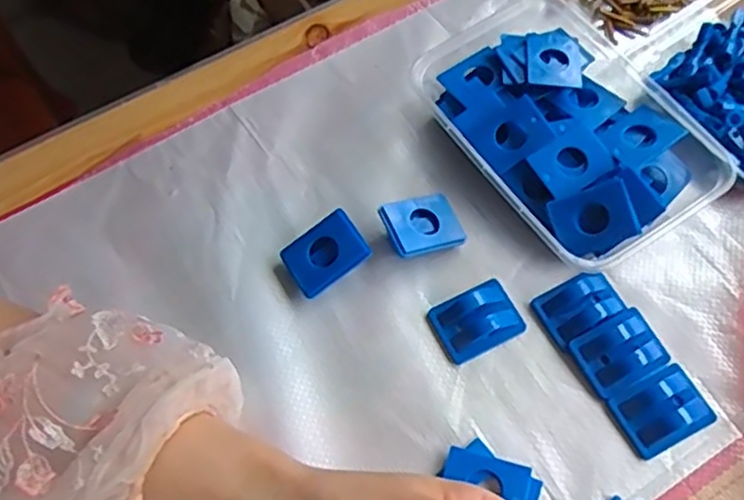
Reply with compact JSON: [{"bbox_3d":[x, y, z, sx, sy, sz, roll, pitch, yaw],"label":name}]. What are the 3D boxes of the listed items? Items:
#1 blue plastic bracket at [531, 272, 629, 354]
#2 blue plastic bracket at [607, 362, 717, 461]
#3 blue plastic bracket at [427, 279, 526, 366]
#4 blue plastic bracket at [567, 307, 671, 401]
[{"bbox_3d":[0.112,0.030,0.365,0.042,0.012,0.031,-26,66,-9],"label":"blue plastic bracket"},{"bbox_3d":[0.147,0.080,0.340,0.044,0.014,0.033,-27,67,-10],"label":"blue plastic bracket"},{"bbox_3d":[0.056,0.037,0.364,0.045,0.012,0.034,-26,66,-9],"label":"blue plastic bracket"},{"bbox_3d":[0.130,0.053,0.353,0.044,0.013,0.034,-27,67,-10],"label":"blue plastic bracket"}]

